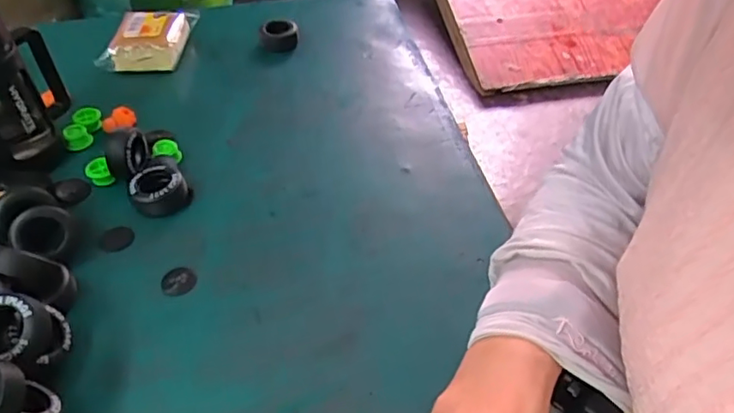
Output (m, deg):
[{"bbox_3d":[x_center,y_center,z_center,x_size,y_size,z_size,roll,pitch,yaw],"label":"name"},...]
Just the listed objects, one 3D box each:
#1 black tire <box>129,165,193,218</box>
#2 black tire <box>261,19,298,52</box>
[{"bbox_3d":[-0.195,-0.017,0.535,0.049,0.023,0.045,-28,52,-25],"label":"black tire"},{"bbox_3d":[-0.110,-0.216,0.722,0.046,0.022,0.038,-9,46,-8],"label":"black tire"}]

